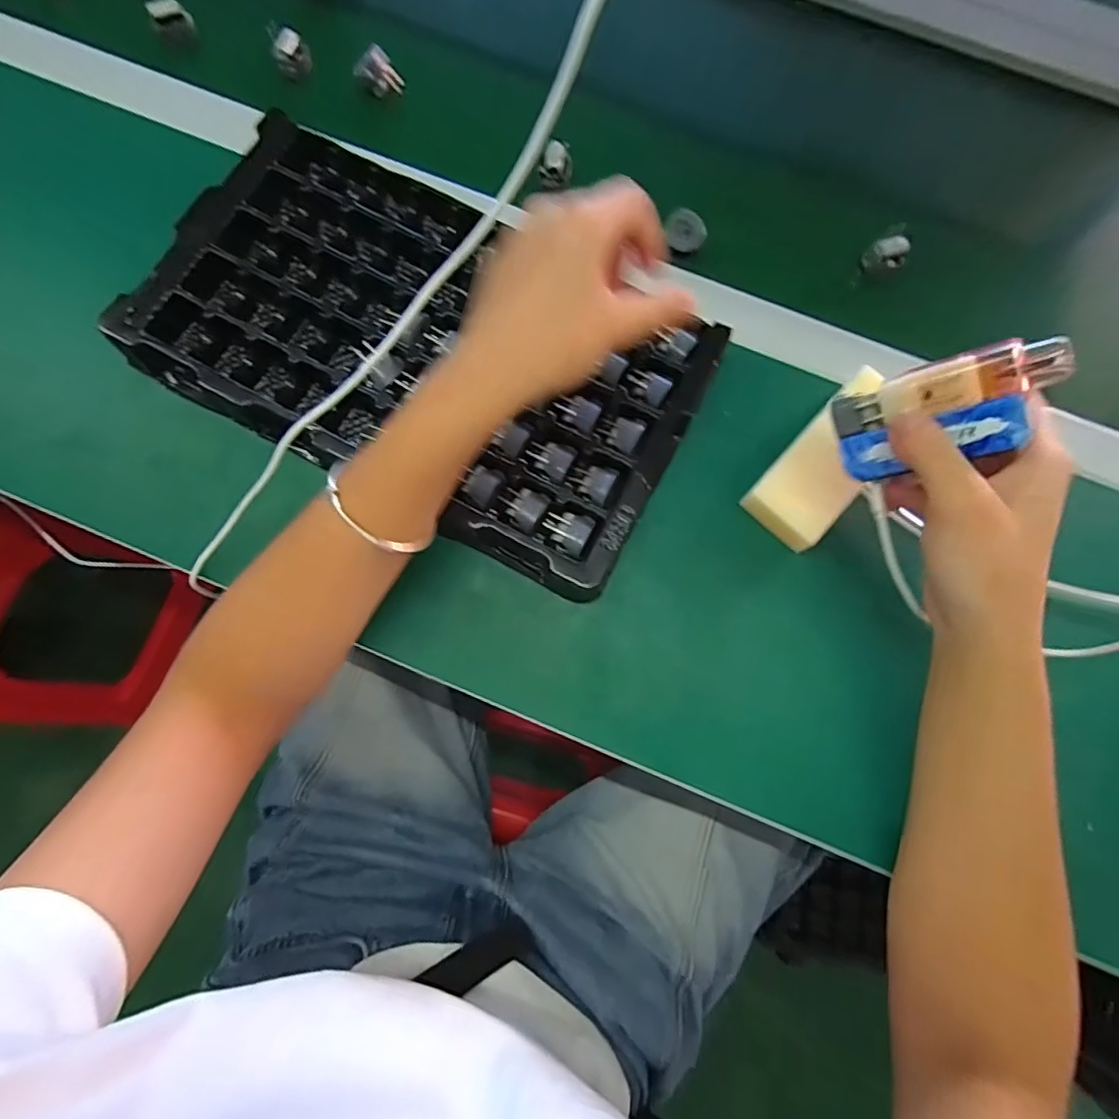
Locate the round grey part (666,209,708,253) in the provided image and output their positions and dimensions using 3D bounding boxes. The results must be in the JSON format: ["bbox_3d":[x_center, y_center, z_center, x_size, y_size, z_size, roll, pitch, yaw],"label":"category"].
[{"bbox_3d":[0.095,-0.245,0.422,0.029,0.010,0.028,15,108,9],"label":"round grey part"}]

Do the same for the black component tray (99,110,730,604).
[{"bbox_3d":[-0.087,-0.140,0.383,0.350,0.040,0.203,29,80,4],"label":"black component tray"}]

